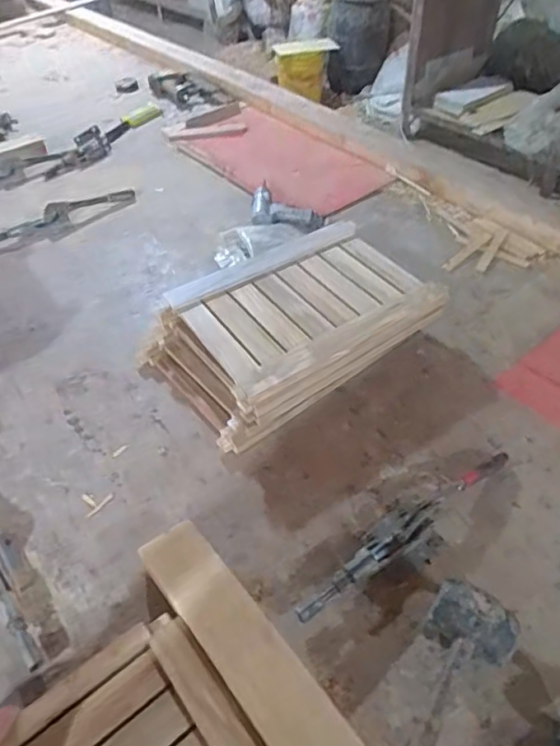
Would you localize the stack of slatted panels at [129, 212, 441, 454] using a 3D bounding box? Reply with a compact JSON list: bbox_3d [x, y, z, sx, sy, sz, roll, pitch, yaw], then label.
[{"bbox_3d":[0.015,-0.090,0.985,0.485,0.108,0.305,-28,51,-23],"label":"stack of slatted panels"}]

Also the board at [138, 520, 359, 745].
[{"bbox_3d":[0.009,0.360,0.568,0.075,0.029,0.522,-32,53,-24],"label":"board"}]

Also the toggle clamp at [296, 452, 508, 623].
[{"bbox_3d":[0.174,0.206,0.748,0.390,0.050,0.053,-29,52,-23],"label":"toggle clamp"}]

